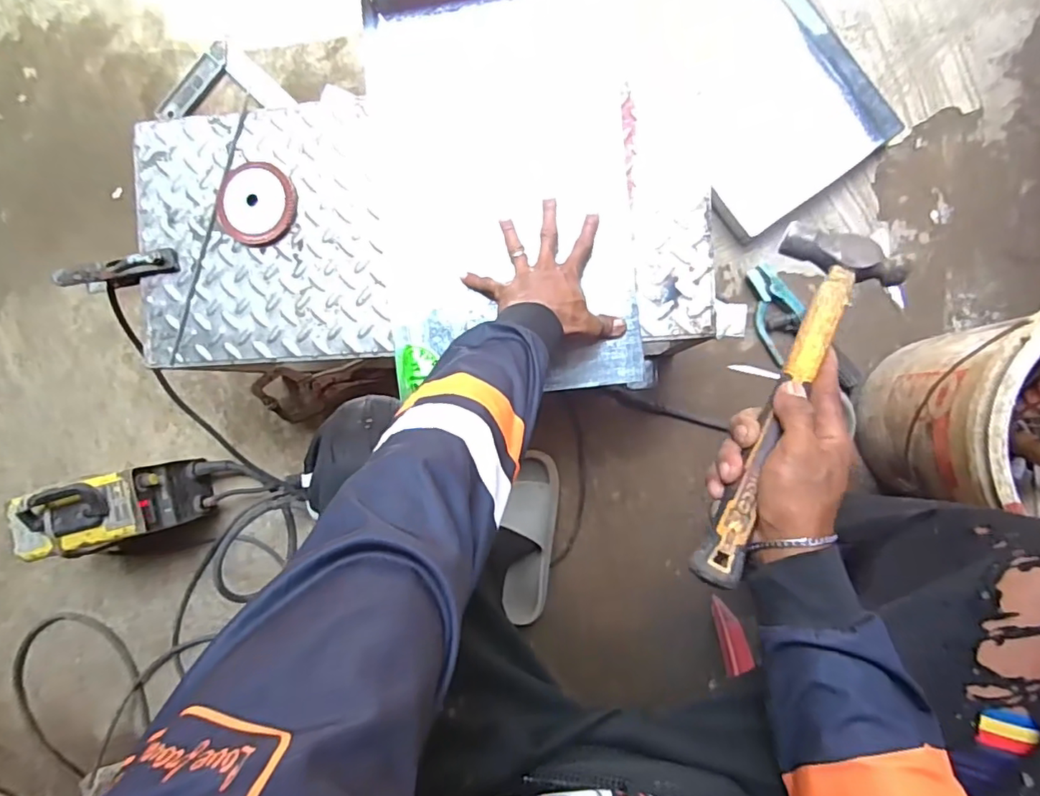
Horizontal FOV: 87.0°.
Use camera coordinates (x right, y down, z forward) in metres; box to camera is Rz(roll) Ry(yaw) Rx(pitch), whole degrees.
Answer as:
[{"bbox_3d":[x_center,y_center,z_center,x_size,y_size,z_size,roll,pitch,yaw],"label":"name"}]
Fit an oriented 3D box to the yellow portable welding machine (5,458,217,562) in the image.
[{"bbox_3d":[-0.648,0.181,0.905,0.201,0.195,0.117,-13,90,8],"label":"yellow portable welding machine"}]

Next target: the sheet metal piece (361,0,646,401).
[{"bbox_3d":[-0.026,-0.249,0.603,0.279,0.035,0.478,-5,89,7],"label":"sheet metal piece"}]

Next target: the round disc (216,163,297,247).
[{"bbox_3d":[-0.308,-0.228,0.644,0.089,0.016,0.091,0,92,8],"label":"round disc"}]

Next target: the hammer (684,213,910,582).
[{"bbox_3d":[0.201,-0.003,0.419,0.090,0.023,0.305,28,74,7],"label":"hammer"}]

